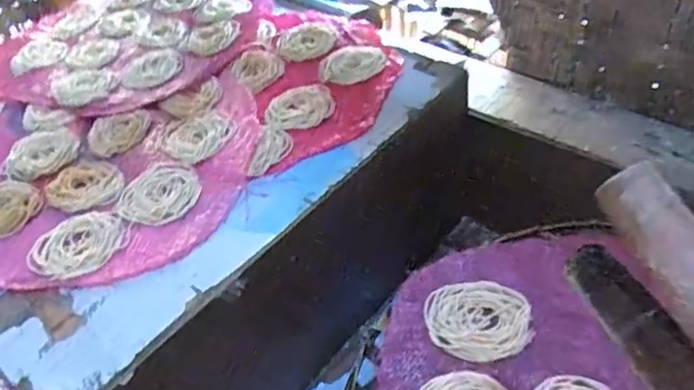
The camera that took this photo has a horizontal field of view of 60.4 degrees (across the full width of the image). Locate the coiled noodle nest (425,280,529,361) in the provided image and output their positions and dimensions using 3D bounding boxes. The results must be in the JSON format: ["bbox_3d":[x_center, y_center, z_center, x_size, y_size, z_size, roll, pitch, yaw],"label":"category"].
[{"bbox_3d":[0.104,0.096,0.470,0.080,0.004,0.070,-11,44,-1],"label":"coiled noodle nest"}]

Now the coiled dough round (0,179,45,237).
[{"bbox_3d":[-0.339,0.015,0.583,0.079,0.011,0.073,-5,45,5],"label":"coiled dough round"}]

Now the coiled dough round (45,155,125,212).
[{"bbox_3d":[-0.263,-0.010,0.595,0.070,0.005,0.082,-34,49,-22],"label":"coiled dough round"}]

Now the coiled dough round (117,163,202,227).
[{"bbox_3d":[-0.179,-0.001,0.570,0.077,0.005,0.072,-5,45,5],"label":"coiled dough round"}]

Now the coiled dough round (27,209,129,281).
[{"bbox_3d":[-0.242,0.042,0.535,0.077,0.012,0.080,-5,45,5],"label":"coiled dough round"}]

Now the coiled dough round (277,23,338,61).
[{"bbox_3d":[-0.050,-0.192,0.737,0.073,0.004,0.068,-5,45,5],"label":"coiled dough round"}]

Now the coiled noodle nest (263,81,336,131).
[{"bbox_3d":[-0.053,-0.097,0.649,0.078,0.007,0.065,-24,46,-14],"label":"coiled noodle nest"}]

